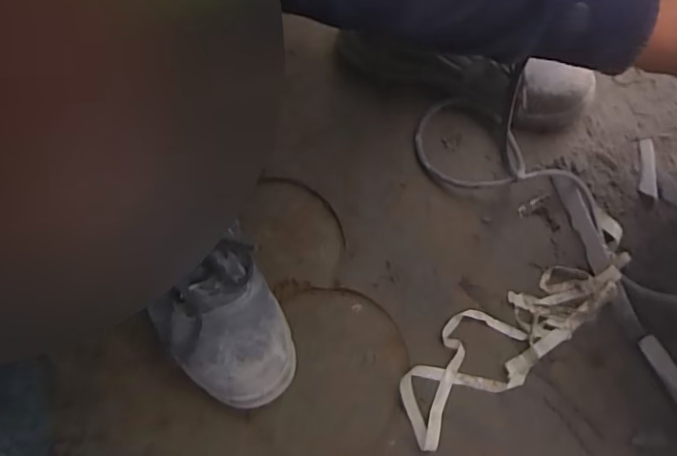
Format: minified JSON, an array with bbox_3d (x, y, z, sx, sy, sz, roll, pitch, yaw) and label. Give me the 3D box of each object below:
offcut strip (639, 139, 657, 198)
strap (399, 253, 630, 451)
[{"bbox_3d":[0.351,-0.070,0.619,0.017,0.006,0.076,3,62,18],"label":"offcut strip"},{"bbox_3d":[0.176,0.103,0.543,0.276,0.025,0.083,-31,74,-11],"label":"strap"}]

